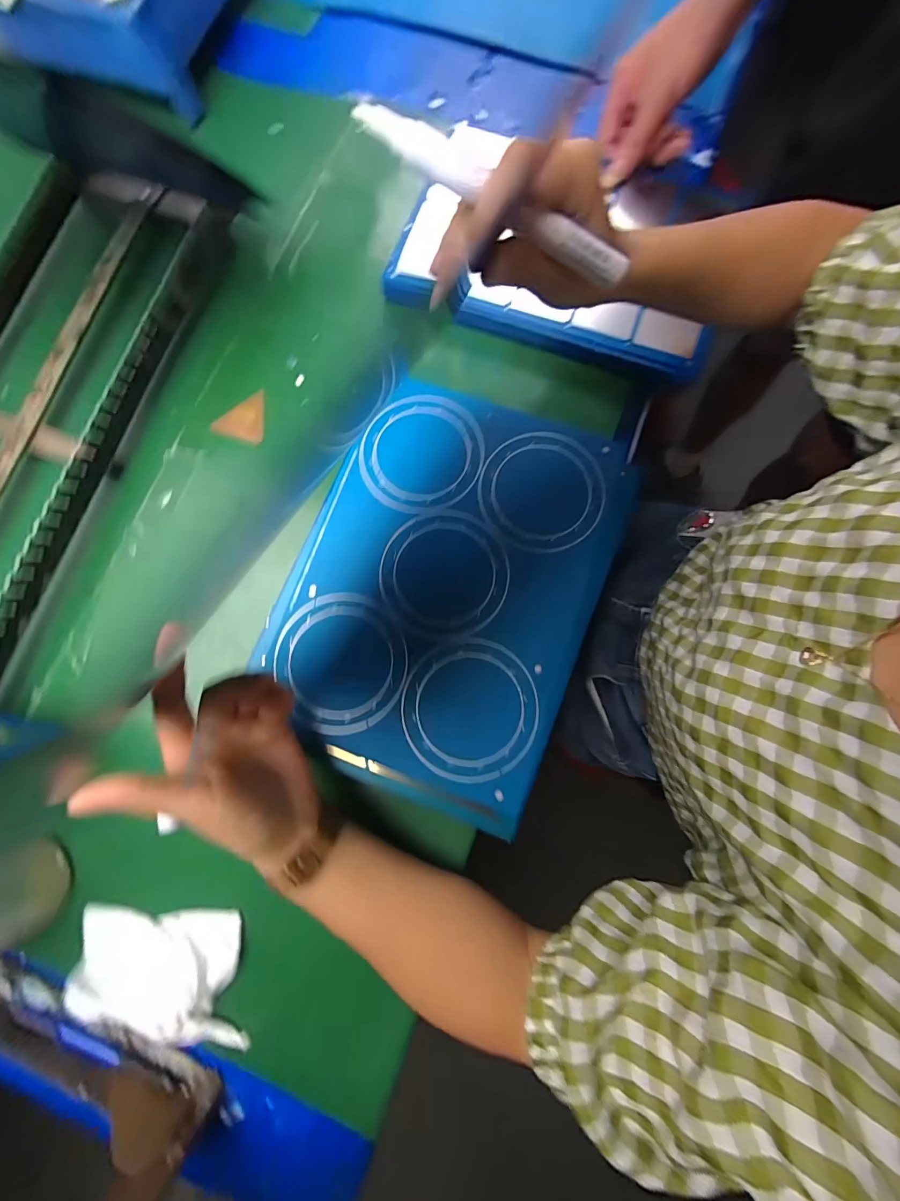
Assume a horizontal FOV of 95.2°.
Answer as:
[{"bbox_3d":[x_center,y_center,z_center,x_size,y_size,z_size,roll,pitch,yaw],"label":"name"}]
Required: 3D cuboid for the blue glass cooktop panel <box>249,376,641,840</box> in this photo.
[{"bbox_3d":[-0.003,-0.015,0.320,0.228,0.011,0.306,20,82,3],"label":"blue glass cooktop panel"}]

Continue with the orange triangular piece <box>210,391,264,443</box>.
[{"bbox_3d":[-0.192,-0.165,0.371,0.048,0.004,0.049,-3,81,1],"label":"orange triangular piece"}]

